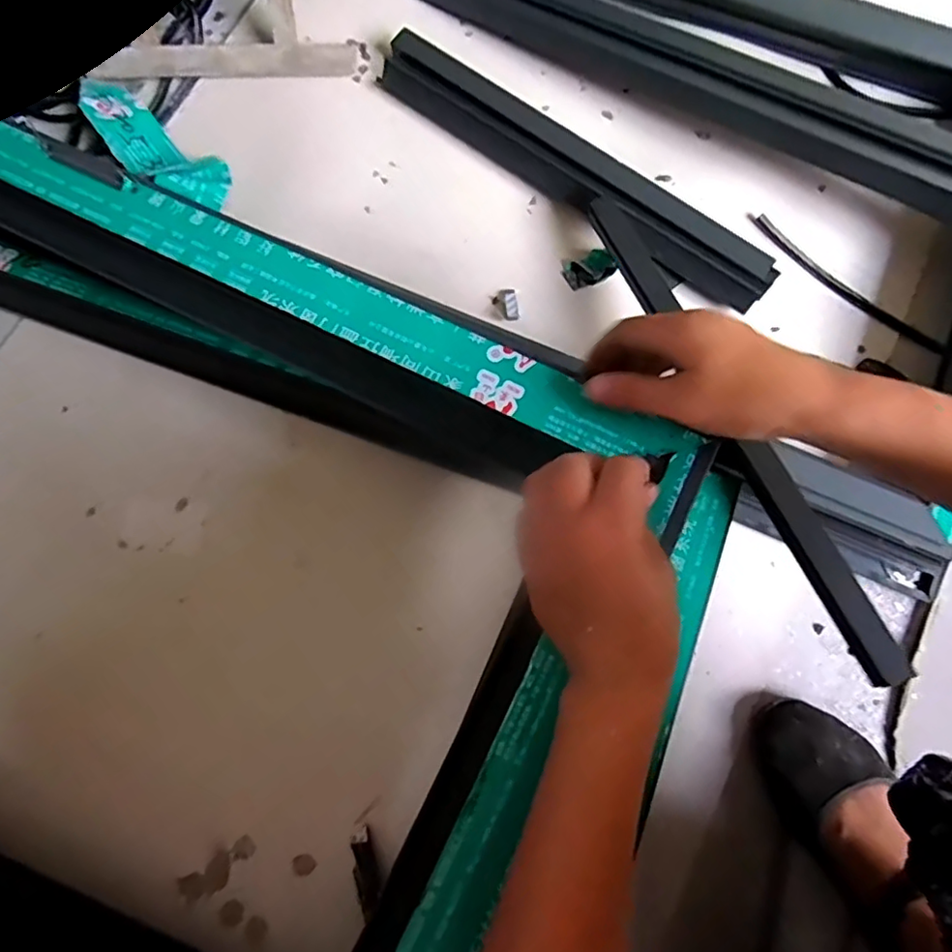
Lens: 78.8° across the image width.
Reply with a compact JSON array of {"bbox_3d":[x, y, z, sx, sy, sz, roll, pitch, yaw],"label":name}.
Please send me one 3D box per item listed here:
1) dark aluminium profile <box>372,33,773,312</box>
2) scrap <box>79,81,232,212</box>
[{"bbox_3d":[0.097,-0.333,0.625,0.482,0.032,0.065,38,81,9],"label":"dark aluminium profile"},{"bbox_3d":[-0.358,-0.361,0.630,0.214,0.047,0.080,38,81,9],"label":"scrap"}]

